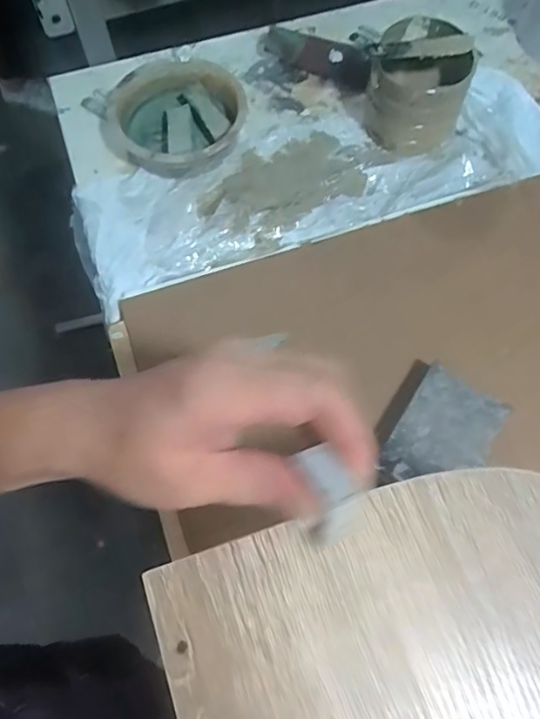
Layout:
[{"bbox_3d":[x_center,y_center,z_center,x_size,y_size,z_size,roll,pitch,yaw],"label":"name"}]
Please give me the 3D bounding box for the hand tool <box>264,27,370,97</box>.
[{"bbox_3d":[0.053,-0.318,0.593,0.114,0.019,0.040,25,70,11],"label":"hand tool"}]

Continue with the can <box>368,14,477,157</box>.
[{"bbox_3d":[0.139,-0.255,0.531,0.085,0.082,0.093,0,67,1],"label":"can"}]

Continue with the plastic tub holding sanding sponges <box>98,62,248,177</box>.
[{"bbox_3d":[-0.092,-0.233,0.549,0.135,0.034,0.133,-25,69,-9],"label":"plastic tub holding sanding sponges"}]

